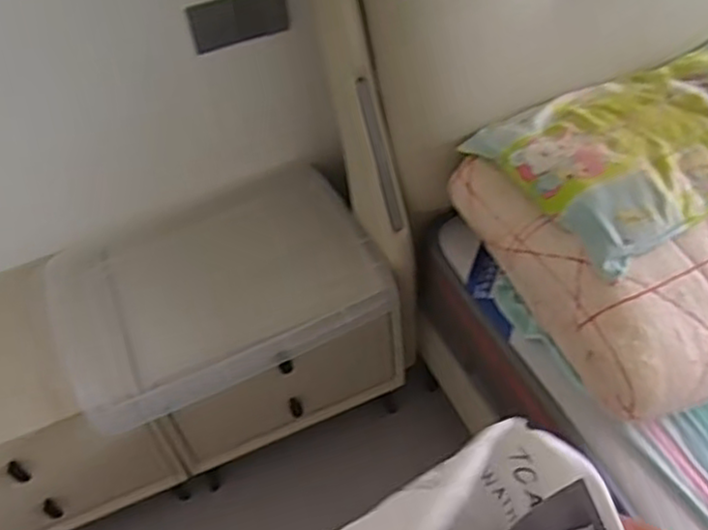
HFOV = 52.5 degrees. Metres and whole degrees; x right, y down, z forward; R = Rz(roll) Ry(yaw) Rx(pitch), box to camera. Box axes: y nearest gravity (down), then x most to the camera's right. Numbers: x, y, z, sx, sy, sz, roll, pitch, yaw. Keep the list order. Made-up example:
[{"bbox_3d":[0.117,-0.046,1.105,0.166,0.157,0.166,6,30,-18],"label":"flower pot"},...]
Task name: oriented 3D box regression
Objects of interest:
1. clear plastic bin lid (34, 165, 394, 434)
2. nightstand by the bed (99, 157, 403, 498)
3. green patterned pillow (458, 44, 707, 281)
[{"bbox_3d":[-0.250,0.023,1.283,0.553,0.079,0.424,-23,50,-14],"label":"clear plastic bin lid"},{"bbox_3d":[-0.183,0.109,1.399,0.453,0.338,0.383,-22,50,-13],"label":"nightstand by the bed"},{"bbox_3d":[0.523,-0.227,1.092,0.638,0.077,0.316,-27,51,-17],"label":"green patterned pillow"}]

